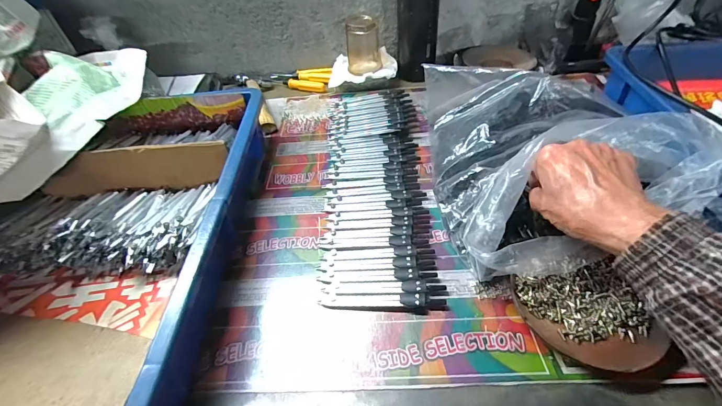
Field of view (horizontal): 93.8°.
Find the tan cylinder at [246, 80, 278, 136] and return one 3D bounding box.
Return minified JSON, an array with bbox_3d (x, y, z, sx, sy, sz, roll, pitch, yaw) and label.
[{"bbox_3d":[-0.162,-0.160,0.552,0.023,0.026,0.141,-19,48,-11],"label":"tan cylinder"}]

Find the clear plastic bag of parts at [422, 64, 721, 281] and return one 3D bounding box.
[{"bbox_3d":[0.192,-0.078,0.378,0.230,0.097,0.301,-8,47,-1],"label":"clear plastic bag of parts"}]

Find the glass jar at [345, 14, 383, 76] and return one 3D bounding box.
[{"bbox_3d":[0.005,-0.268,0.566,0.057,0.075,0.062,-3,47,3],"label":"glass jar"}]

